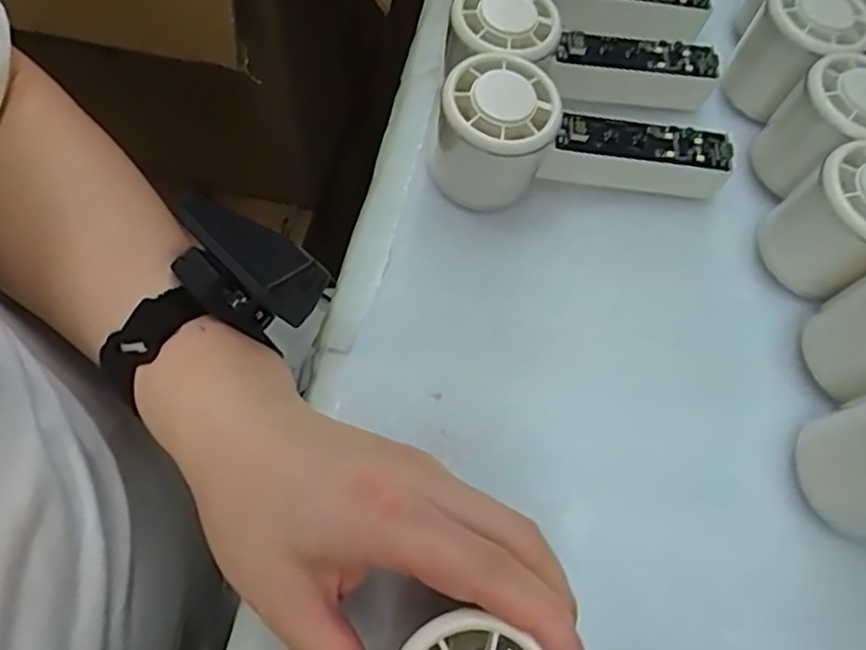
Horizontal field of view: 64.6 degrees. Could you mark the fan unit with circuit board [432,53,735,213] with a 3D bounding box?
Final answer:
[{"bbox_3d":[0.074,-0.094,0.339,0.144,0.061,0.048,-1,62,-2],"label":"fan unit with circuit board"}]

